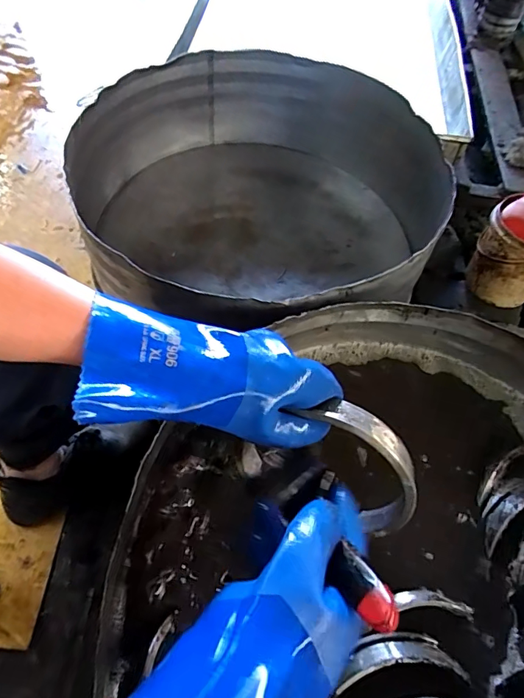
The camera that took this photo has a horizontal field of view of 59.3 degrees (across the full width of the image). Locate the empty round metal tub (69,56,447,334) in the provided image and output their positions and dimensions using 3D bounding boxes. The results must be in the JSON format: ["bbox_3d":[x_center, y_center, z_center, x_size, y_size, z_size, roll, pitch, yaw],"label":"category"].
[{"bbox_3d":[0.003,-0.250,0.790,0.559,0.213,0.589,2,59,-3],"label":"empty round metal tub"}]

